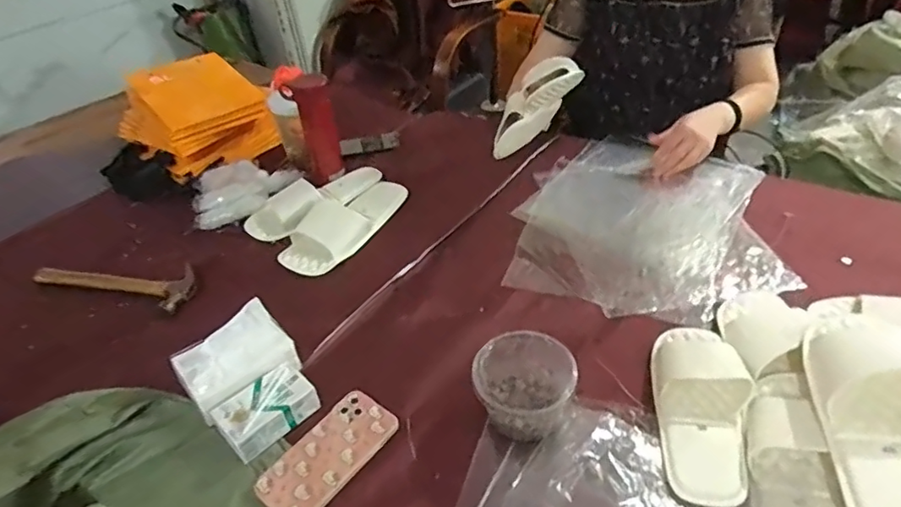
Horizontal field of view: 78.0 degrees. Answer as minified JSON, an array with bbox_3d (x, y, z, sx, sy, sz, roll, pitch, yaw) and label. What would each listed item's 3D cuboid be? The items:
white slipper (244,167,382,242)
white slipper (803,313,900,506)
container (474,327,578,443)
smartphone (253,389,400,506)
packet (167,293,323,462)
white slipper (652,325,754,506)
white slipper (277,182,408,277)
[{"bbox_3d":[-0.254,-0.110,1.044,0.109,0.055,0.266,30,51,35],"label":"white slipper"},{"bbox_3d":[0.410,0.153,0.522,0.099,0.069,0.241,4,51,12],"label":"white slipper"},{"bbox_3d":[0.089,0.155,0.657,0.114,0.080,0.096,11,42,19],"label":"container"},{"bbox_3d":[-0.142,0.233,0.648,0.084,0.011,0.163,25,48,32],"label":"smartphone"},{"bbox_3d":[-0.248,0.156,0.693,0.127,0.097,0.135,-32,46,-29],"label":"packet"},{"bbox_3d":[0.292,0.168,0.644,0.096,0.047,0.234,4,40,11],"label":"white slipper"},{"bbox_3d":[-0.181,-0.062,0.971,0.096,0.061,0.260,17,45,26],"label":"white slipper"}]

